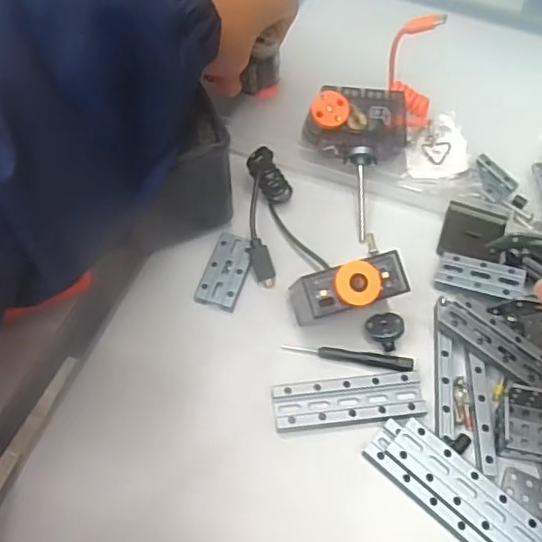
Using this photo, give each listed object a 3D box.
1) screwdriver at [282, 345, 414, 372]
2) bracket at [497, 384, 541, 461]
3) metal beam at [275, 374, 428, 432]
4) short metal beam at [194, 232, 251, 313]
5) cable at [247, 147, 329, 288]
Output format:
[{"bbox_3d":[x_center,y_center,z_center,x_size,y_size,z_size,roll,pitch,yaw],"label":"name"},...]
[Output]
[{"bbox_3d":[0.043,0.047,0.320,0.071,0.006,0.008,9,59,3],"label":"screwdriver"},{"bbox_3d":[0.133,0.076,0.292,0.023,0.019,0.033,16,59,8],"label":"bracket"},{"bbox_3d":[0.042,0.069,0.304,0.079,0.006,0.024,-5,59,-5],"label":"metal beam"},{"bbox_3d":[-0.026,0.000,0.346,0.024,0.006,0.048,16,59,8],"label":"short metal beam"},{"bbox_3d":[0.009,-0.036,0.354,0.046,0.026,0.083,-4,59,-5],"label":"cable"}]

